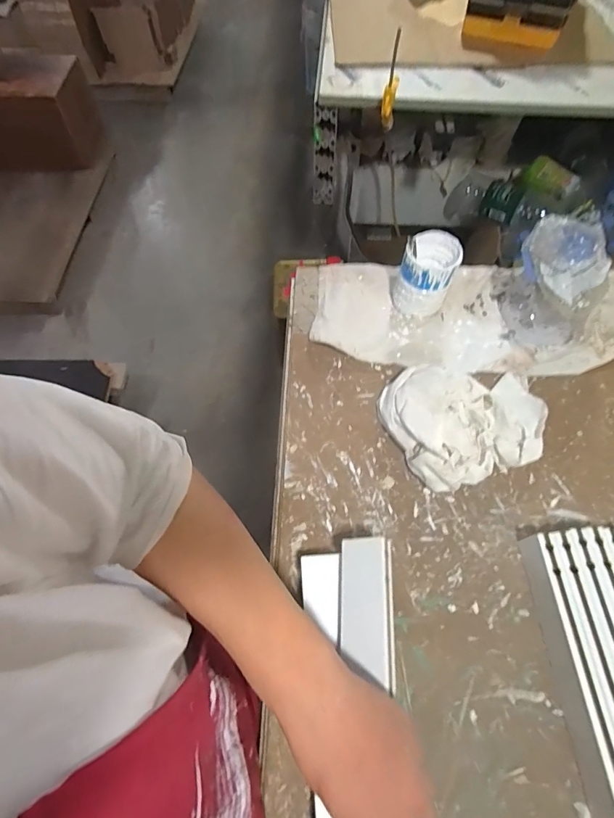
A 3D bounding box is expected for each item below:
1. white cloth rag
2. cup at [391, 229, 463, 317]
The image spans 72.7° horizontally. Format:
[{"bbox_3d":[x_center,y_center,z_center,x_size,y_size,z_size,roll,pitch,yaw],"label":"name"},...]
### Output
[{"bbox_3d":[0.177,0.003,0.456,0.177,0.048,0.144,-19,64,-10],"label":"white cloth rag"},{"bbox_3d":[0.146,-0.165,0.520,0.065,0.084,0.068,0,63,0],"label":"cup"}]

